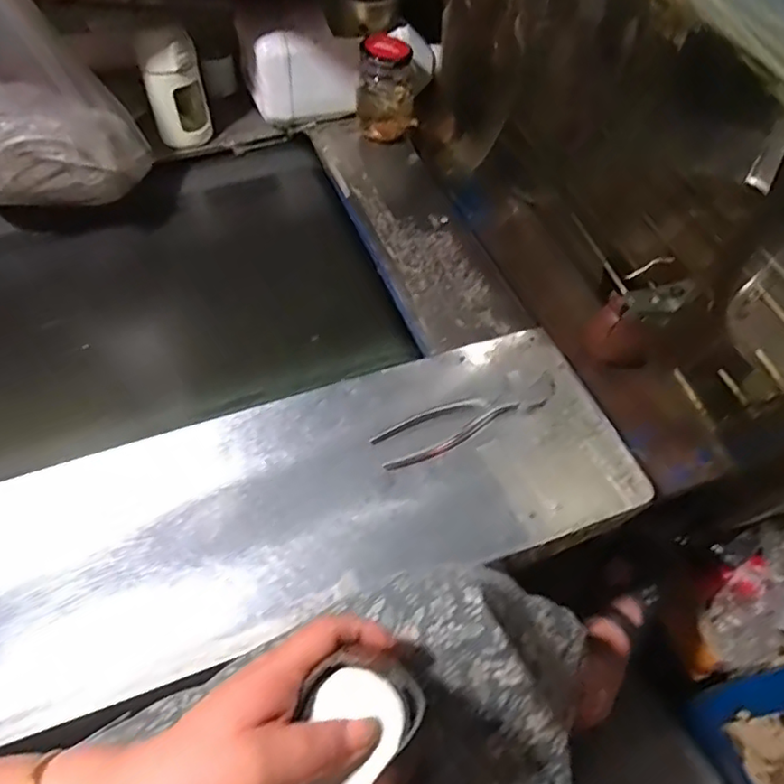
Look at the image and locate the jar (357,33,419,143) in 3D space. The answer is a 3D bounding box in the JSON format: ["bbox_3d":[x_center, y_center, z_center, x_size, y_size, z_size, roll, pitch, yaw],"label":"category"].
[{"bbox_3d":[-0.008,-0.430,0.872,0.084,0.144,0.066,-5,57,-3],"label":"jar"}]

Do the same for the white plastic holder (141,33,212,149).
[{"bbox_3d":[-0.297,-0.407,0.839,0.075,0.138,0.043,-15,58,-9],"label":"white plastic holder"}]

